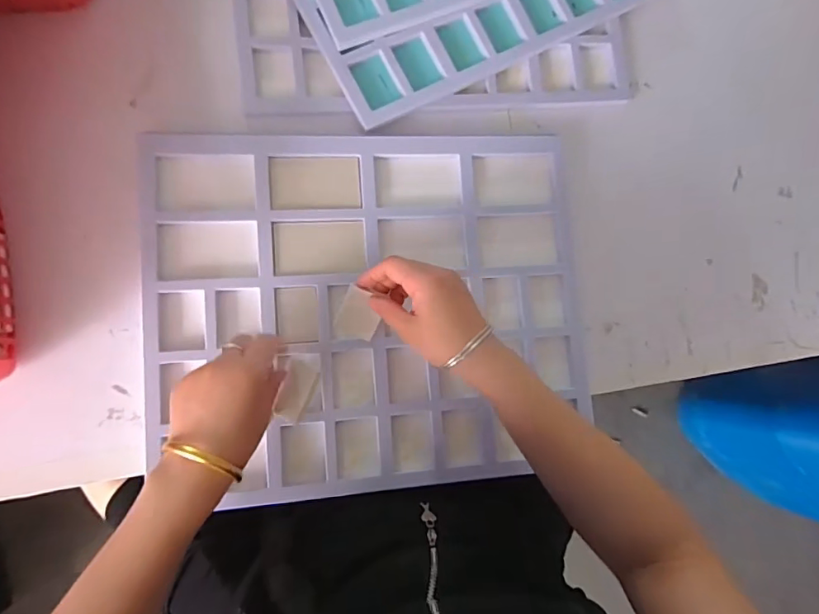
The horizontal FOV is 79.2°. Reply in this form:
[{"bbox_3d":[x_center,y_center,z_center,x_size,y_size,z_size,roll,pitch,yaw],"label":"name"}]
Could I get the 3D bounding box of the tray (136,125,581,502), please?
[{"bbox_3d":[-0.034,0.000,0.485,0.419,0.030,0.343,-3,87,-10],"label":"tray"}]

